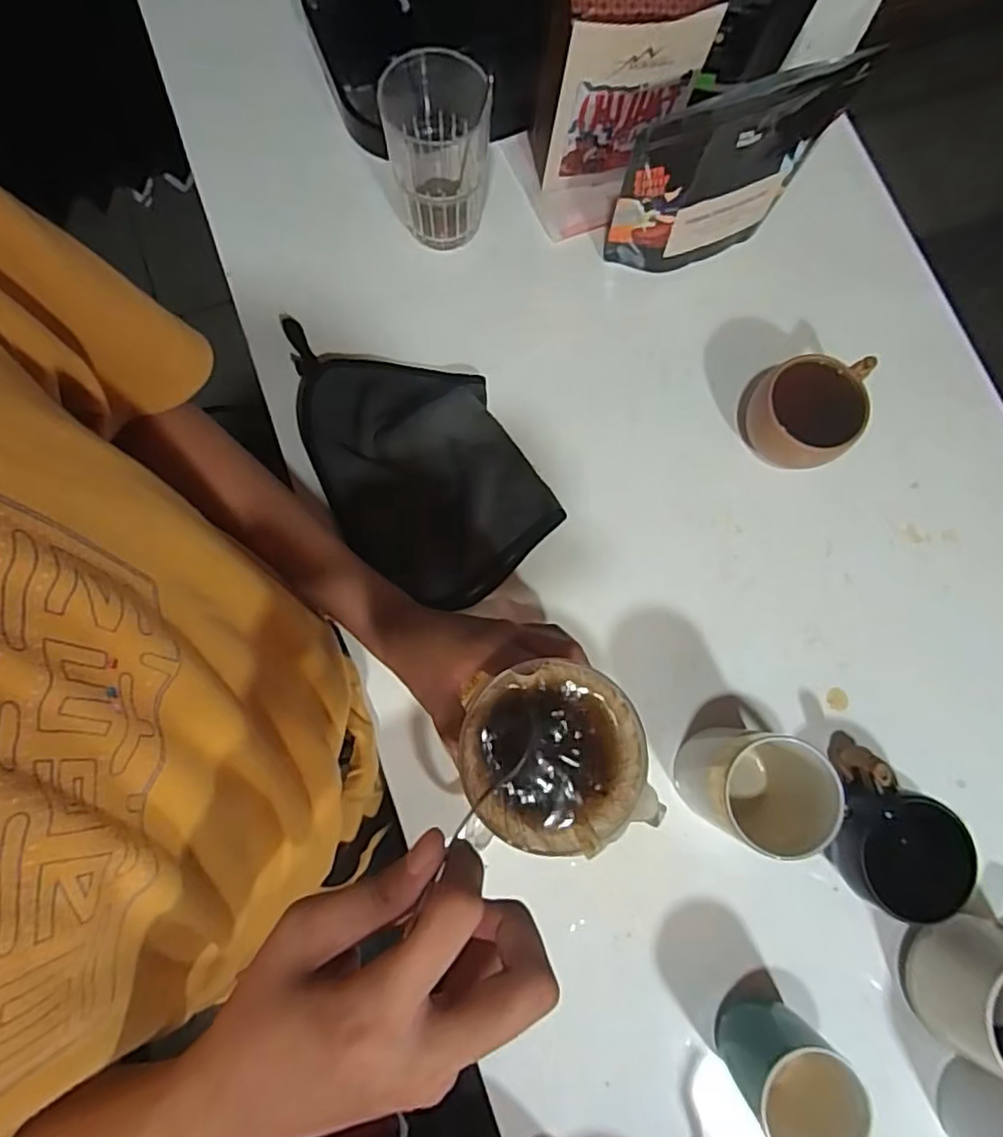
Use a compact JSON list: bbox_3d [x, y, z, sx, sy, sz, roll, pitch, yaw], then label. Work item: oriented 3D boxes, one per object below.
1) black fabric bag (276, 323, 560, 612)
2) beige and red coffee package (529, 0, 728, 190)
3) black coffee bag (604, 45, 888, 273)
[{"bbox_3d":[-0.072,-0.095,0.509,0.151,0.026,0.251,-29,81,-7],"label":"black fabric bag"},{"bbox_3d":[0.086,-0.377,0.491,0.125,0.171,0.065,-10,79,-5],"label":"beige and red coffee package"},{"bbox_3d":[0.175,-0.304,0.491,0.173,0.155,0.036,-23,81,-7],"label":"black coffee bag"}]

